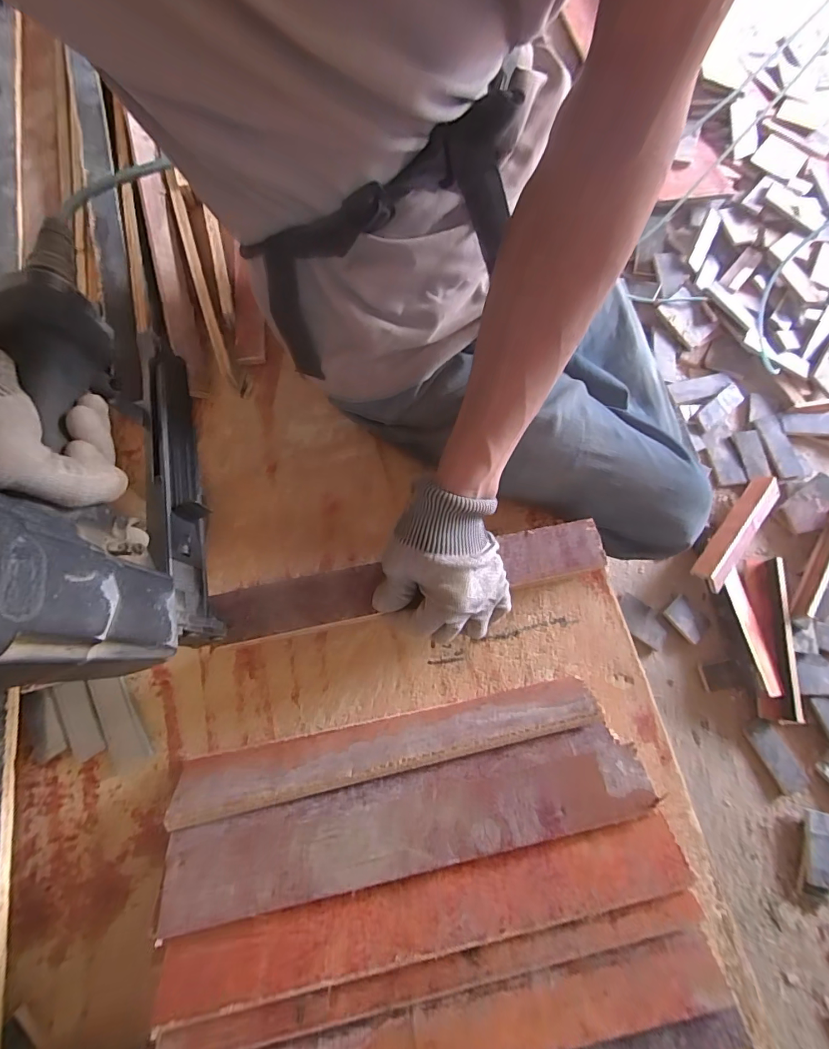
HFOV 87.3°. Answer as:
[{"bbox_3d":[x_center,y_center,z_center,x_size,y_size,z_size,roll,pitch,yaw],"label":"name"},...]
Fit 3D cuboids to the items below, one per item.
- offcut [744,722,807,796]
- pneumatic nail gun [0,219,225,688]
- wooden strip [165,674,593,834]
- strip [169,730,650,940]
[{"bbox_3d":[0.804,0.517,0.961,0.056,0.014,0.137,-23,75,-6],"label":"offcut"},{"bbox_3d":[-0.228,-0.059,0.295,0.070,0.229,0.326,-17,74,-5],"label":"pneumatic nail gun"},{"bbox_3d":[-0.021,0.197,0.386,0.362,0.055,0.017,-11,115,-5],"label":"wooden strip"},{"bbox_3d":[-0.002,0.227,0.338,0.364,0.014,0.067,-11,33,-7],"label":"strip"}]

